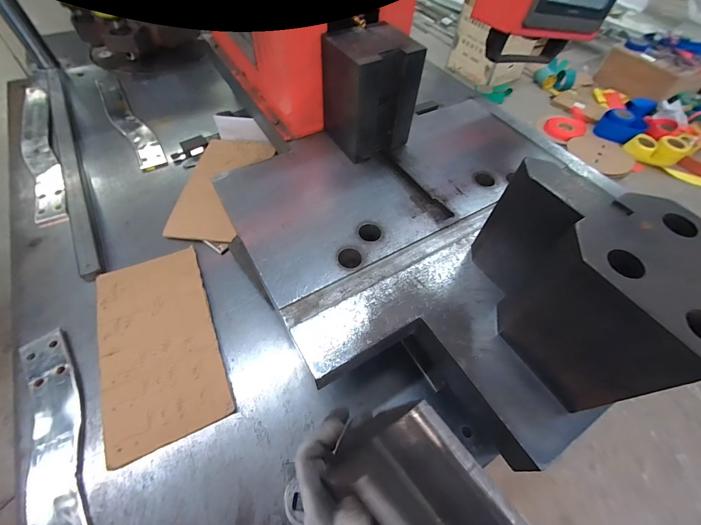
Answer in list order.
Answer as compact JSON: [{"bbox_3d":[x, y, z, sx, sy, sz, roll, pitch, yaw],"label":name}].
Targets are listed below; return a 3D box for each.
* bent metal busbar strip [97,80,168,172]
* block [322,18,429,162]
[{"bbox_3d":[-0.615,-0.401,0.851,0.069,0.017,0.499,-31,63,-21],"label":"bent metal busbar strip"},{"bbox_3d":[0.030,-0.283,0.527,0.119,0.161,0.111,-25,60,-20],"label":"block"}]

